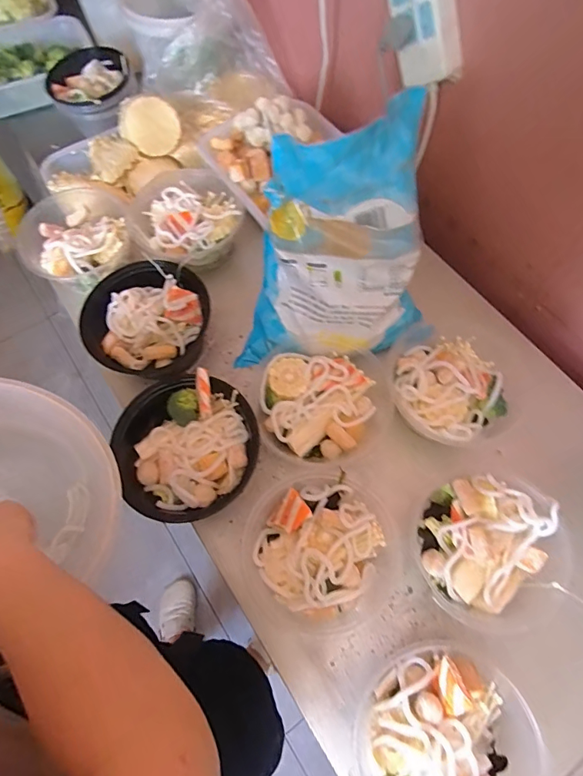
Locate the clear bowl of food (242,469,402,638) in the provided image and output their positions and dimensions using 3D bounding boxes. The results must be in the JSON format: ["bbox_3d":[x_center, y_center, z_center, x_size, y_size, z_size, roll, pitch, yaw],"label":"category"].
[{"bbox_3d":[0.032,0.182,0.475,0.160,0.082,0.161,0,66,1],"label":"clear bowl of food"}]

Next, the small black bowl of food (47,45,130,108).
[{"bbox_3d":[-0.398,-0.609,0.858,0.156,0.055,0.156,0,66,1],"label":"small black bowl of food"}]

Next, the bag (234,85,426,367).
[{"bbox_3d":[0.039,-0.148,0.509,0.238,0.258,0.162,-15,67,-6],"label":"bag"}]

